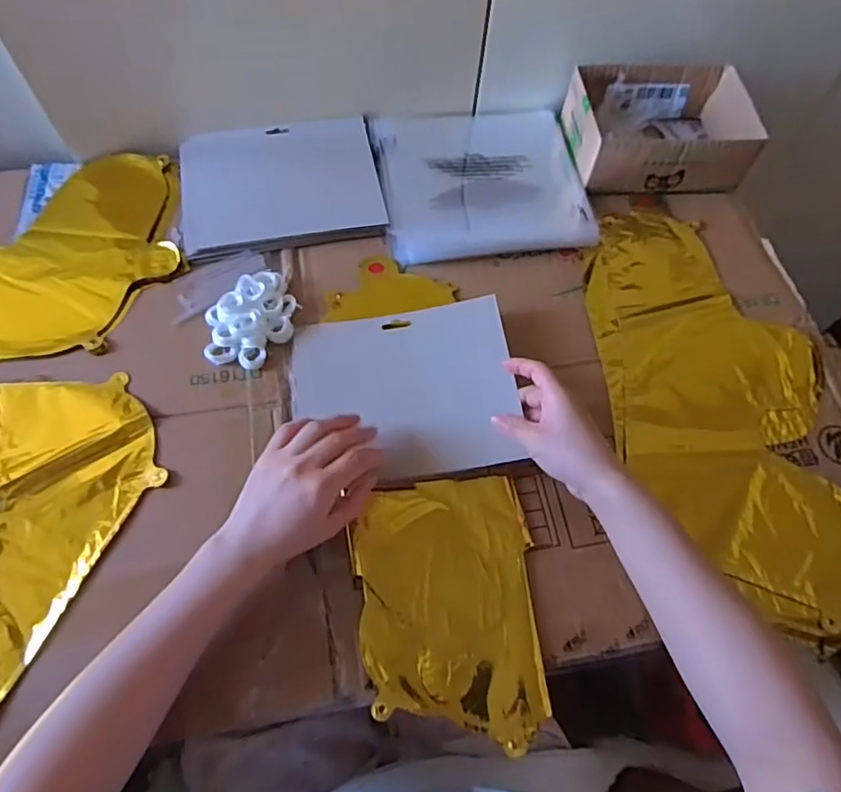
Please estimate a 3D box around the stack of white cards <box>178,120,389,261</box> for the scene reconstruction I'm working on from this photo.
[{"bbox_3d":[-0.147,-0.226,0.624,0.204,0.014,0.168,-8,64,-8],"label":"stack of white cards"}]

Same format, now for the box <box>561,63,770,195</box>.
[{"bbox_3d":[0.264,-0.303,0.662,0.189,0.064,0.145,0,63,-3],"label":"box"}]

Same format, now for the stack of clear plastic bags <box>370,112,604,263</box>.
[{"bbox_3d":[0.065,-0.241,0.644,0.216,0.016,0.206,-7,64,-7],"label":"stack of clear plastic bags"}]

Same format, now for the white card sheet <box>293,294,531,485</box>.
[{"bbox_3d":[-0.015,-0.007,0.525,0.192,0.009,0.164,-9,65,0],"label":"white card sheet"}]

